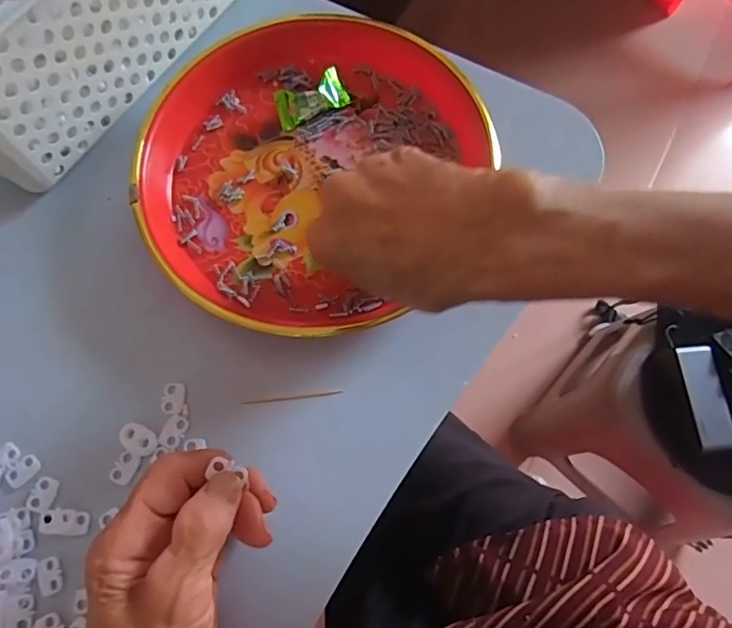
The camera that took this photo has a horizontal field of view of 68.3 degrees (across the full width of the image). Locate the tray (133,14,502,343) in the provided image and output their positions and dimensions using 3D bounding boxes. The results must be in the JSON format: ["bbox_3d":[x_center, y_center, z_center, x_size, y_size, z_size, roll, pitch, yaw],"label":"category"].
[{"bbox_3d":[-0.045,-0.104,0.348,0.211,0.030,0.218,0,71,0],"label":"tray"}]

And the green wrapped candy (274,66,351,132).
[{"bbox_3d":[-0.037,-0.146,0.366,0.050,0.014,0.024,-27,73,-9],"label":"green wrapped candy"}]

